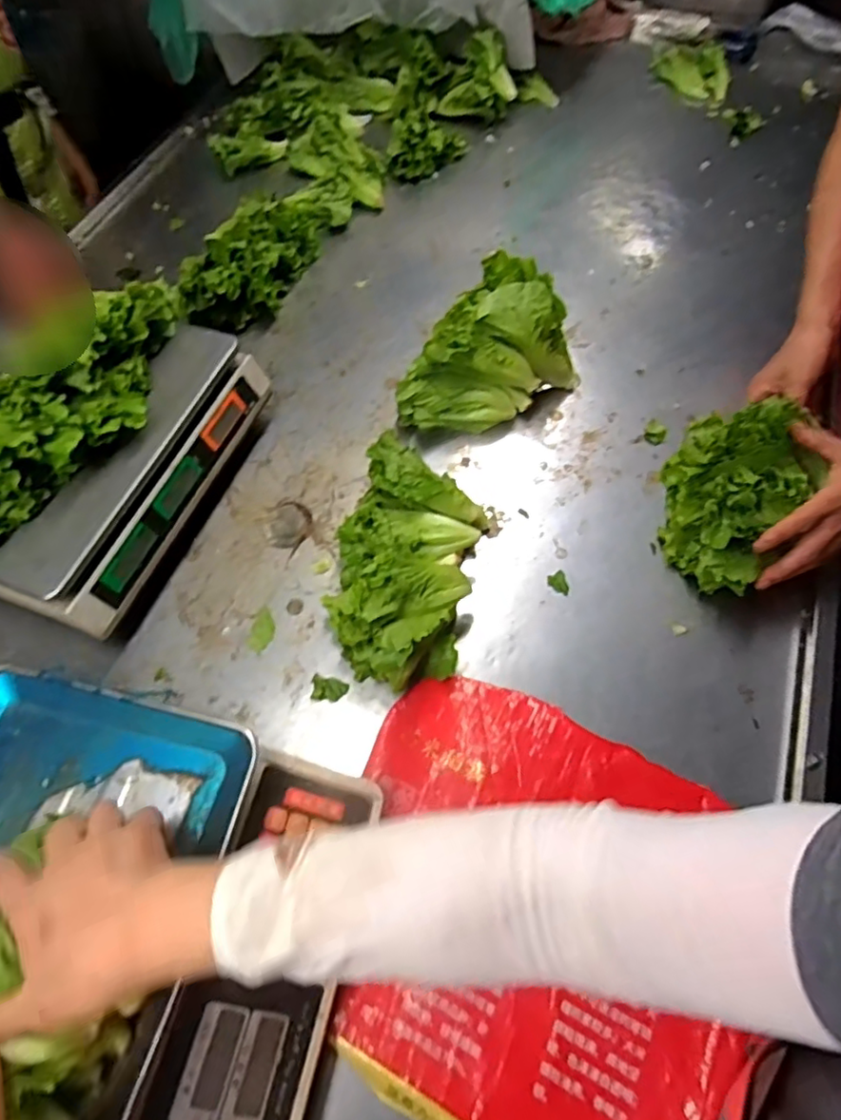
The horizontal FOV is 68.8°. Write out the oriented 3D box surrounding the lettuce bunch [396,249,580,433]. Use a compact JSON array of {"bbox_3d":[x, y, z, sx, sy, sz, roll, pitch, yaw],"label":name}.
[{"bbox_3d":[0.069,-0.235,0.696,0.219,0.115,0.135,-33,64,-15],"label":"lettuce bunch"}]

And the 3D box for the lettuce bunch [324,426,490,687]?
[{"bbox_3d":[-0.017,-0.001,0.586,0.136,0.090,0.234,10,62,8],"label":"lettuce bunch"}]

